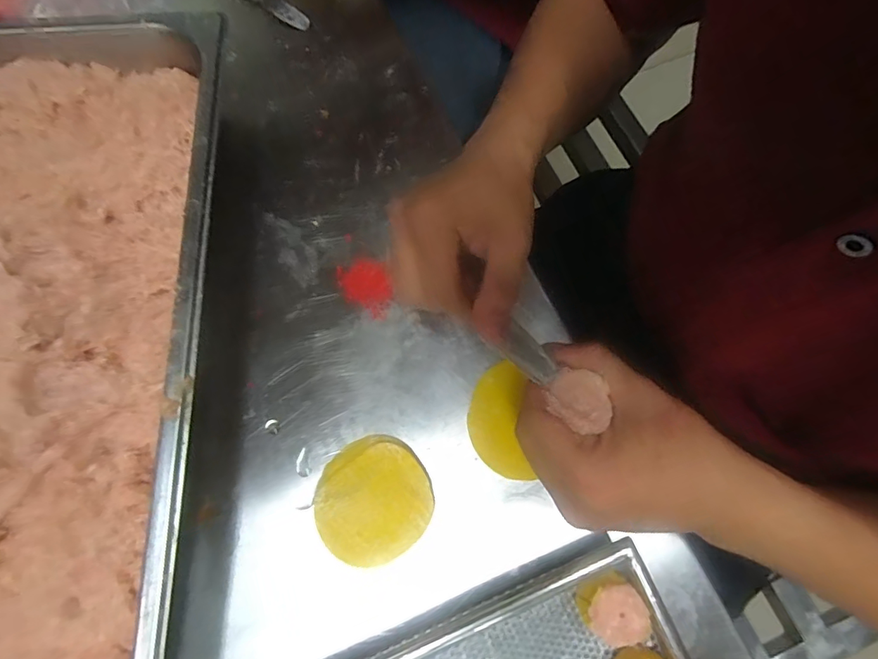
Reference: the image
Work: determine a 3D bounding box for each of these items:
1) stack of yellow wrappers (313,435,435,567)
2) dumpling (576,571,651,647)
[{"bbox_3d":[-0.045,0.116,0.323,0.077,0.007,0.078,-27,74,-9],"label":"stack of yellow wrappers"},{"bbox_3d":[0.106,0.171,0.291,0.035,0.036,0.037,0,72,-1],"label":"dumpling"}]

